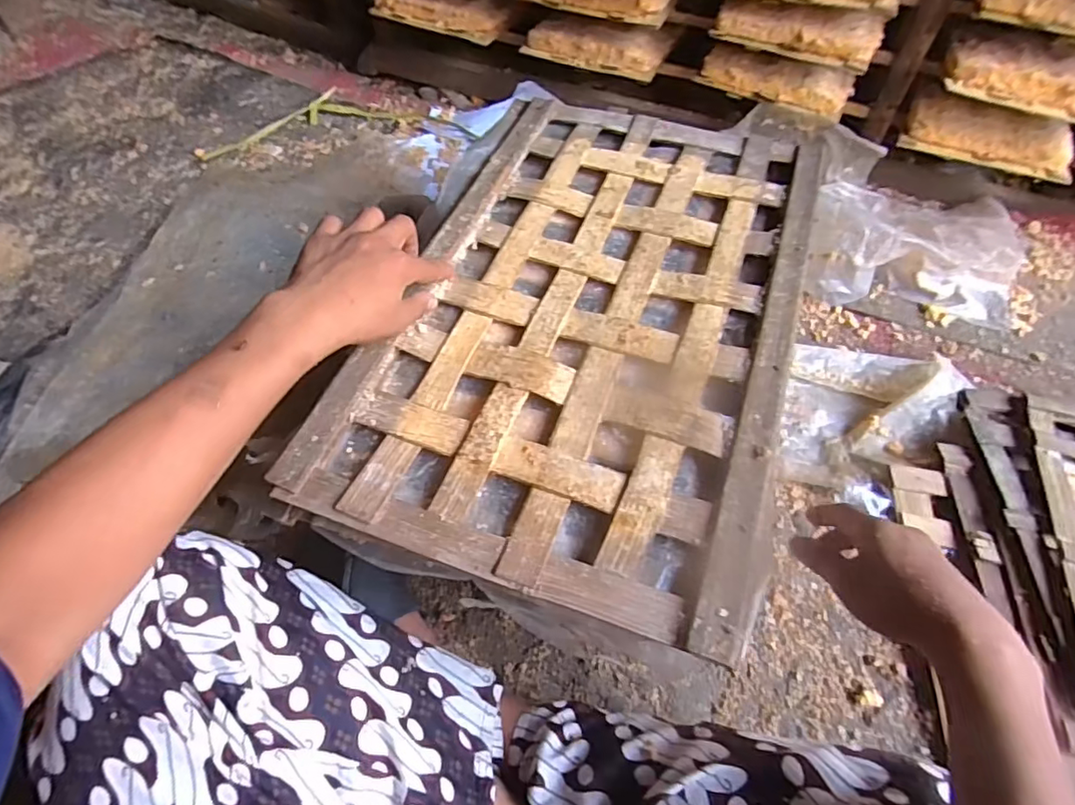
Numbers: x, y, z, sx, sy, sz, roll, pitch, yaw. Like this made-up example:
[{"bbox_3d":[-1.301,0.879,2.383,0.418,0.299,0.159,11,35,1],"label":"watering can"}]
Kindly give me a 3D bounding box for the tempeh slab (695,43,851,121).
[{"bbox_3d":[0.367,-0.499,0.865,0.224,0.039,0.087,20,56,9],"label":"tempeh slab"}]

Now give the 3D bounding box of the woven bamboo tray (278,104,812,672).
[{"bbox_3d":[0.055,-0.093,0.489,0.315,0.045,0.513,19,60,9],"label":"woven bamboo tray"}]

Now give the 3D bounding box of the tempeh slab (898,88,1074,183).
[{"bbox_3d":[0.654,-0.388,0.817,0.224,0.049,0.091,20,56,9],"label":"tempeh slab"}]

